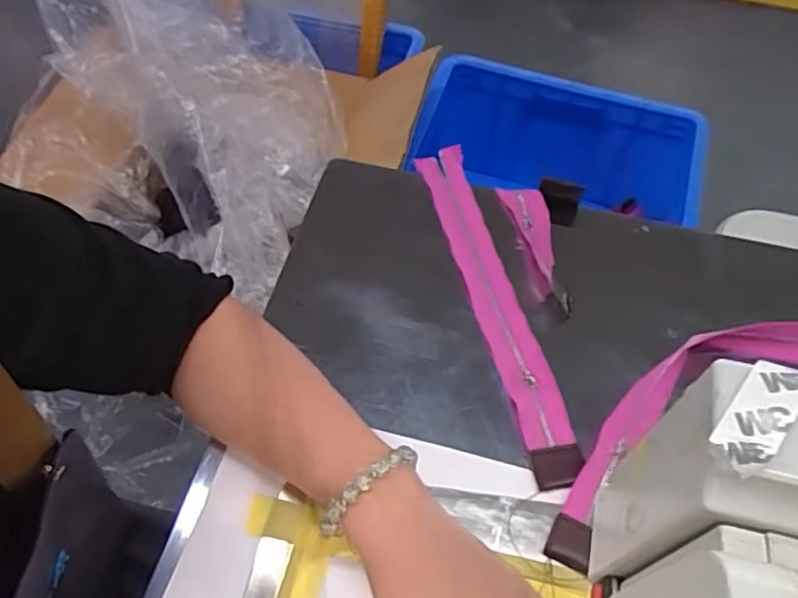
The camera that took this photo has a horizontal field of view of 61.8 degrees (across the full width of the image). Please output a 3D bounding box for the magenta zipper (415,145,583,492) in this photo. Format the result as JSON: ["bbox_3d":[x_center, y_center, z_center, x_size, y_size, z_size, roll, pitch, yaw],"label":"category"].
[{"bbox_3d":[0.070,-0.005,0.497,0.035,0.008,0.291,-12,59,-9],"label":"magenta zipper"}]

